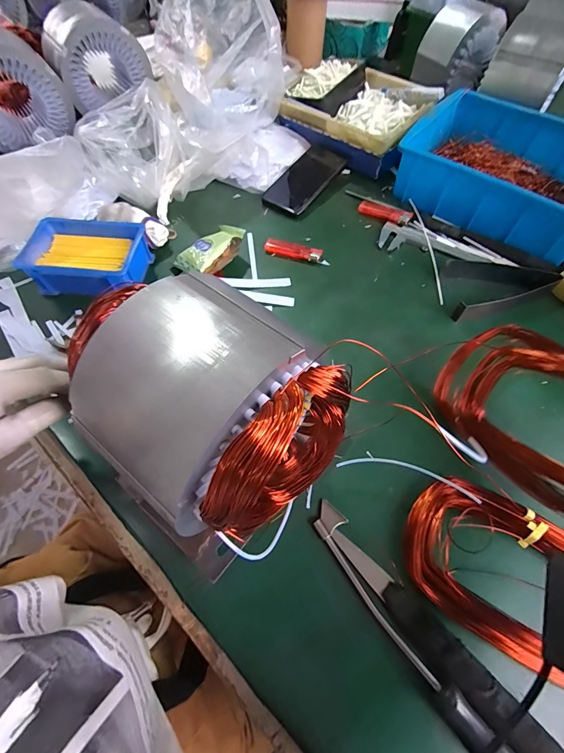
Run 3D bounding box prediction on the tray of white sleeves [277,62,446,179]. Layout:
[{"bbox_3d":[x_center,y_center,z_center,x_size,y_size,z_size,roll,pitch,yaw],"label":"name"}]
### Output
[{"bbox_3d":[0.131,-0.471,0.595,0.233,0.051,0.188,35,68,17],"label":"tray of white sleeves"}]

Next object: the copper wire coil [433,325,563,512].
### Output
[{"bbox_3d":[0.232,0.034,0.314,0.178,0.034,0.121,45,115,33],"label":"copper wire coil"}]

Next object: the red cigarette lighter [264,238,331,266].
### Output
[{"bbox_3d":[0.021,-0.181,0.499,0.094,0.012,0.020,17,68,9],"label":"red cigarette lighter"}]

